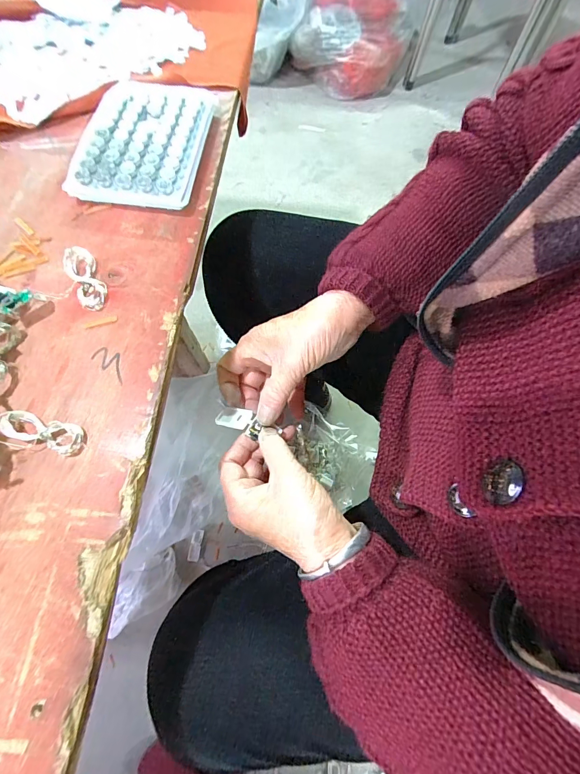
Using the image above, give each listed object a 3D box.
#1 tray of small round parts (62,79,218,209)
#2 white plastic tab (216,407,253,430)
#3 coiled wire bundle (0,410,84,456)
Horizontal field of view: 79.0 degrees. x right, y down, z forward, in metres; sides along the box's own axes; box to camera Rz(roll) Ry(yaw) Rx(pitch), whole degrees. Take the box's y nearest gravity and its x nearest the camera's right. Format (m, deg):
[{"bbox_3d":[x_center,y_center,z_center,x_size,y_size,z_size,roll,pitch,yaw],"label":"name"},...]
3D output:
[{"bbox_3d":[-0.120,-0.206,0.292,0.095,0.016,0.133,6,71,2],"label":"tray of small round parts"},{"bbox_3d":[-0.047,0.027,0.297,0.028,0.004,0.019,8,47,7],"label":"white plastic tab"},{"bbox_3d":[-0.148,0.026,0.209,0.049,0.008,0.017,15,71,6],"label":"coiled wire bundle"}]

